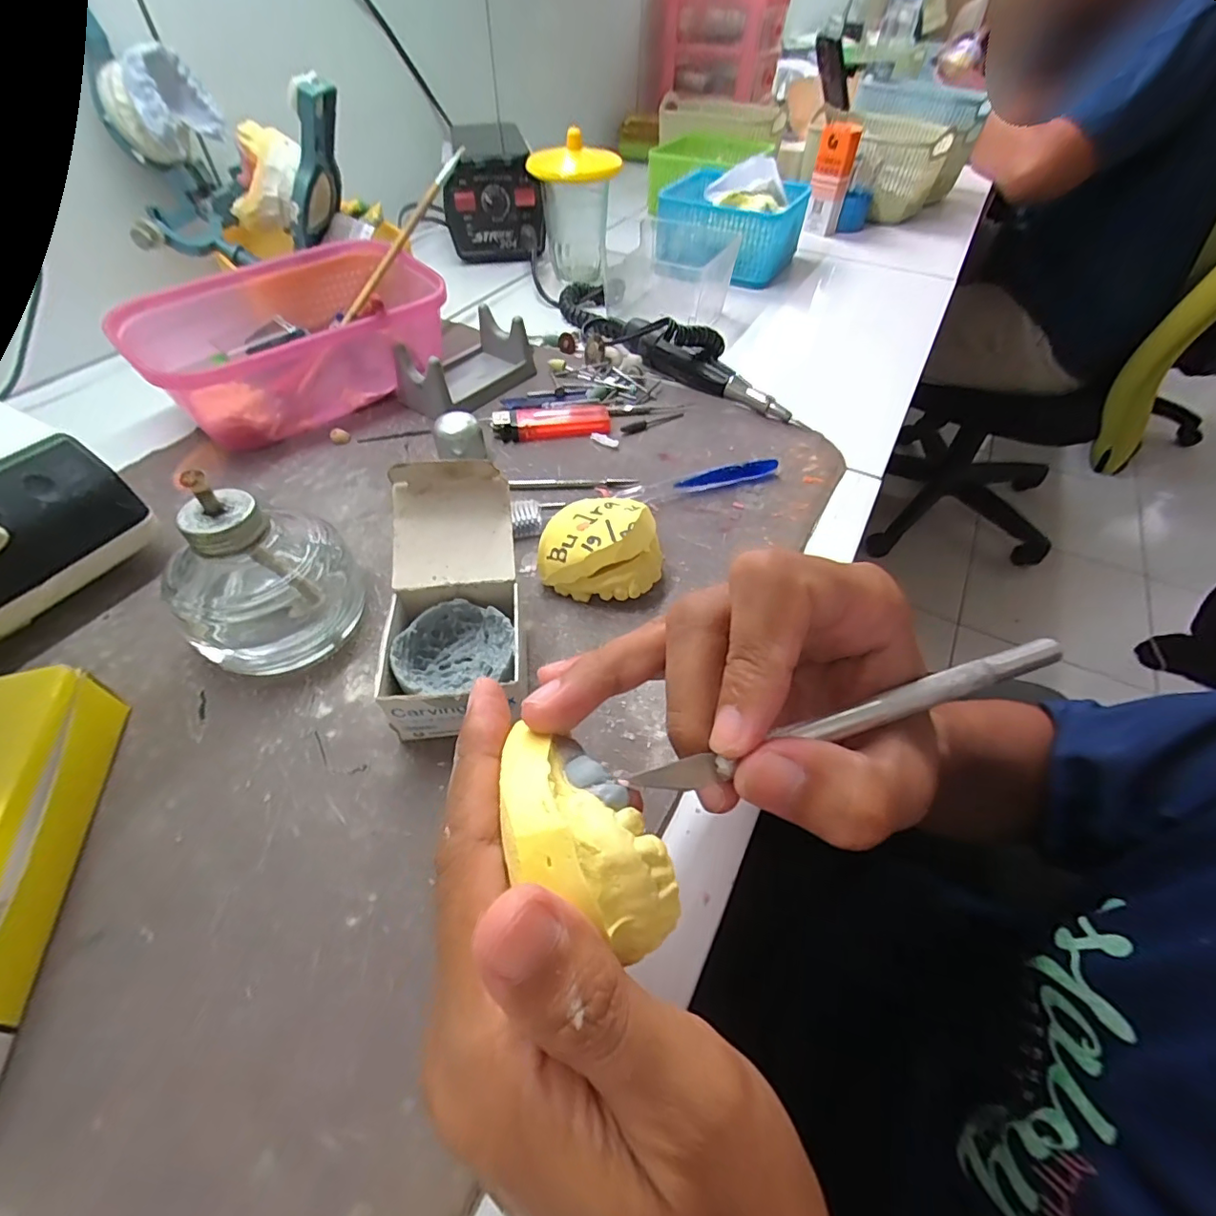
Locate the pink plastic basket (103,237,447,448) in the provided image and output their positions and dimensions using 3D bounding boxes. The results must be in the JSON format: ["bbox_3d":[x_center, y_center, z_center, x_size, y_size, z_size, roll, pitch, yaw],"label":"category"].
[{"bbox_3d":[-0.211,-0.186,0.376,0.181,0.068,0.122,-37,60,-27],"label":"pink plastic basket"}]

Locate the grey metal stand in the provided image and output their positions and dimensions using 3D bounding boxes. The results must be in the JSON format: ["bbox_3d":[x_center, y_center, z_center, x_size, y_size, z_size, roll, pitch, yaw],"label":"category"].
[{"bbox_3d":[-0.105,-0.183,0.395,0.057,0.039,0.095,27,55,20],"label":"grey metal stand"}]

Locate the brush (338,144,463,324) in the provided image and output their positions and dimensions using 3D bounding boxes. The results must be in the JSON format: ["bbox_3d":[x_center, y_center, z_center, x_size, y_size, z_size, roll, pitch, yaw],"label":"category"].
[{"bbox_3d":[-0.153,-0.282,0.405,0.013,0.011,0.177,21,77,16],"label":"brush"}]

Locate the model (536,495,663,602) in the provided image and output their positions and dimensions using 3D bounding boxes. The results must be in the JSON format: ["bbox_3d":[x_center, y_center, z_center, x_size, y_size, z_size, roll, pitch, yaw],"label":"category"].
[{"bbox_3d":[-0.003,-0.032,0.277,0.062,0.036,0.054,8,51,5],"label":"model"}]

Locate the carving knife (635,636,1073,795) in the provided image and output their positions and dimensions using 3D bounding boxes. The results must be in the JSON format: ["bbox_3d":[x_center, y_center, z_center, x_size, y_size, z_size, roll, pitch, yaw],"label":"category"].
[{"bbox_3d":[0.071,0.027,0.142,0.136,0.004,0.008,-13,52,-17],"label":"carving knife"}]

